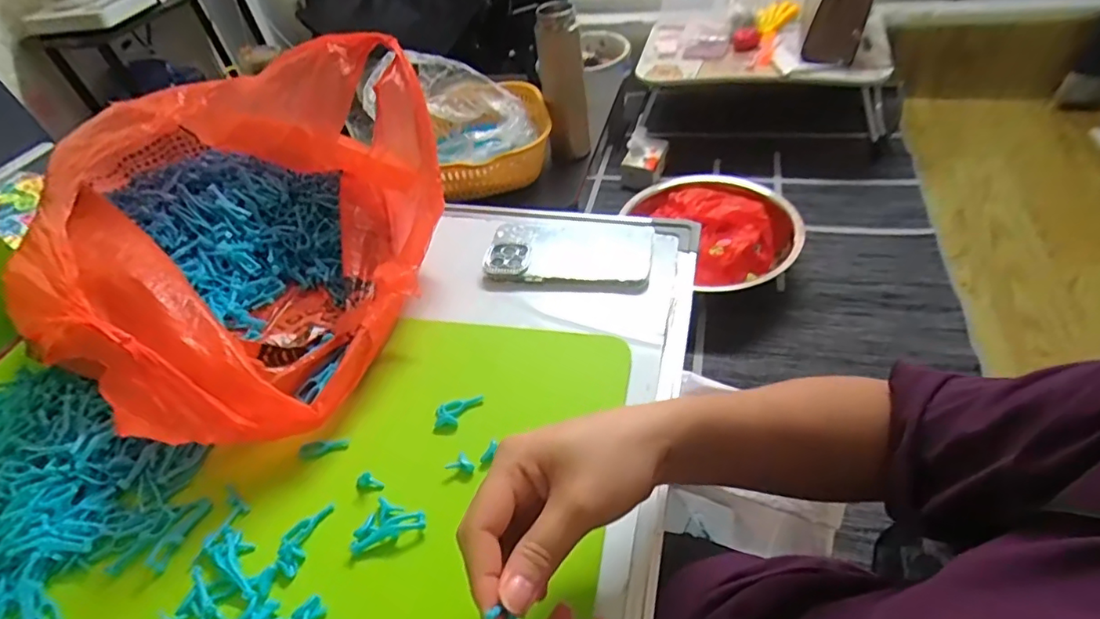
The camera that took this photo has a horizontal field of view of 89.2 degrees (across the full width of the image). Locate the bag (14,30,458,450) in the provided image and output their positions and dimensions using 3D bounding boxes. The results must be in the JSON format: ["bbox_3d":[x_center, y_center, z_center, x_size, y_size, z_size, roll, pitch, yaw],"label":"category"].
[{"bbox_3d":[-0.257,-0.075,0.507,0.320,0.170,0.386,-13,46,-7],"label":"bag"}]

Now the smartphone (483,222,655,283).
[{"bbox_3d":[0.020,-0.062,0.567,0.162,0.016,0.097,-1,45,9],"label":"smartphone"}]

